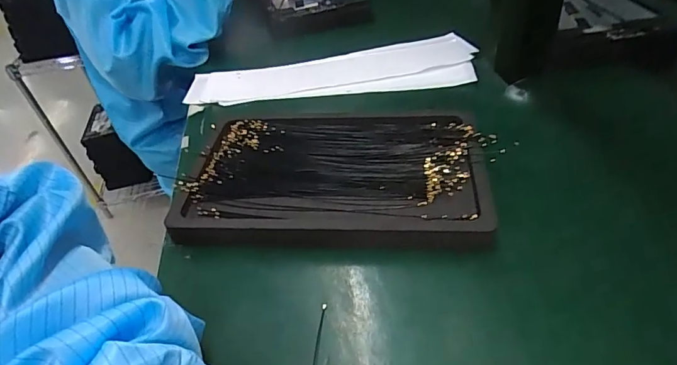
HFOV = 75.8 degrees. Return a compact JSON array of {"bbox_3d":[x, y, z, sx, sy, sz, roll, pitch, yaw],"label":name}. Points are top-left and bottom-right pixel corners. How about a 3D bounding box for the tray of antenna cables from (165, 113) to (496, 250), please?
[{"bbox_3d":[-0.006,-0.012,0.368,0.244,0.019,0.156,-2,41,9],"label":"tray of antenna cables"}]

